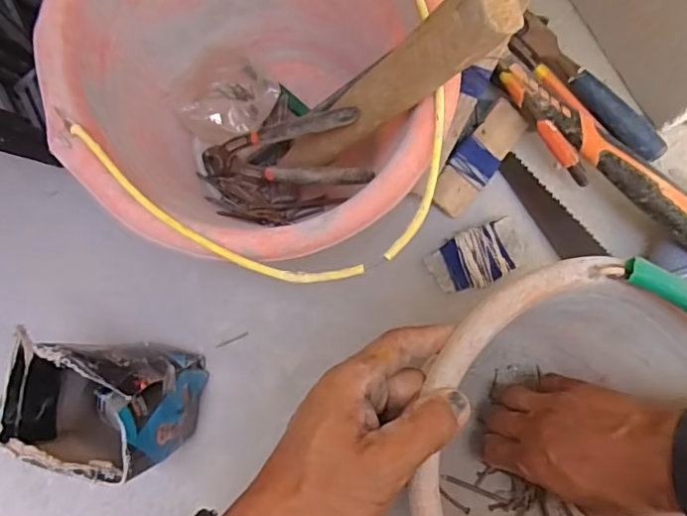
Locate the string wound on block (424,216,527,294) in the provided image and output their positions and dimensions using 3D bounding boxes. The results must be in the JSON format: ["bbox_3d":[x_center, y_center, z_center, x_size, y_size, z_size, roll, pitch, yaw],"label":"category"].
[{"bbox_3d":[0.126,-0.001,0.525,0.087,0.022,0.052,-31,81,-1],"label":"string wound on block"}]

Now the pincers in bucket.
[{"bbox_3d":[-0.056,-0.087,0.474,0.028,0.218,0.053,-29,111,-35],"label":"pincers in bucket"}]

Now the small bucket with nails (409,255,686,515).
[{"bbox_3d":[0.159,0.136,0.404,0.219,0.191,0.242,-3,81,3],"label":"small bucket with nails"}]

